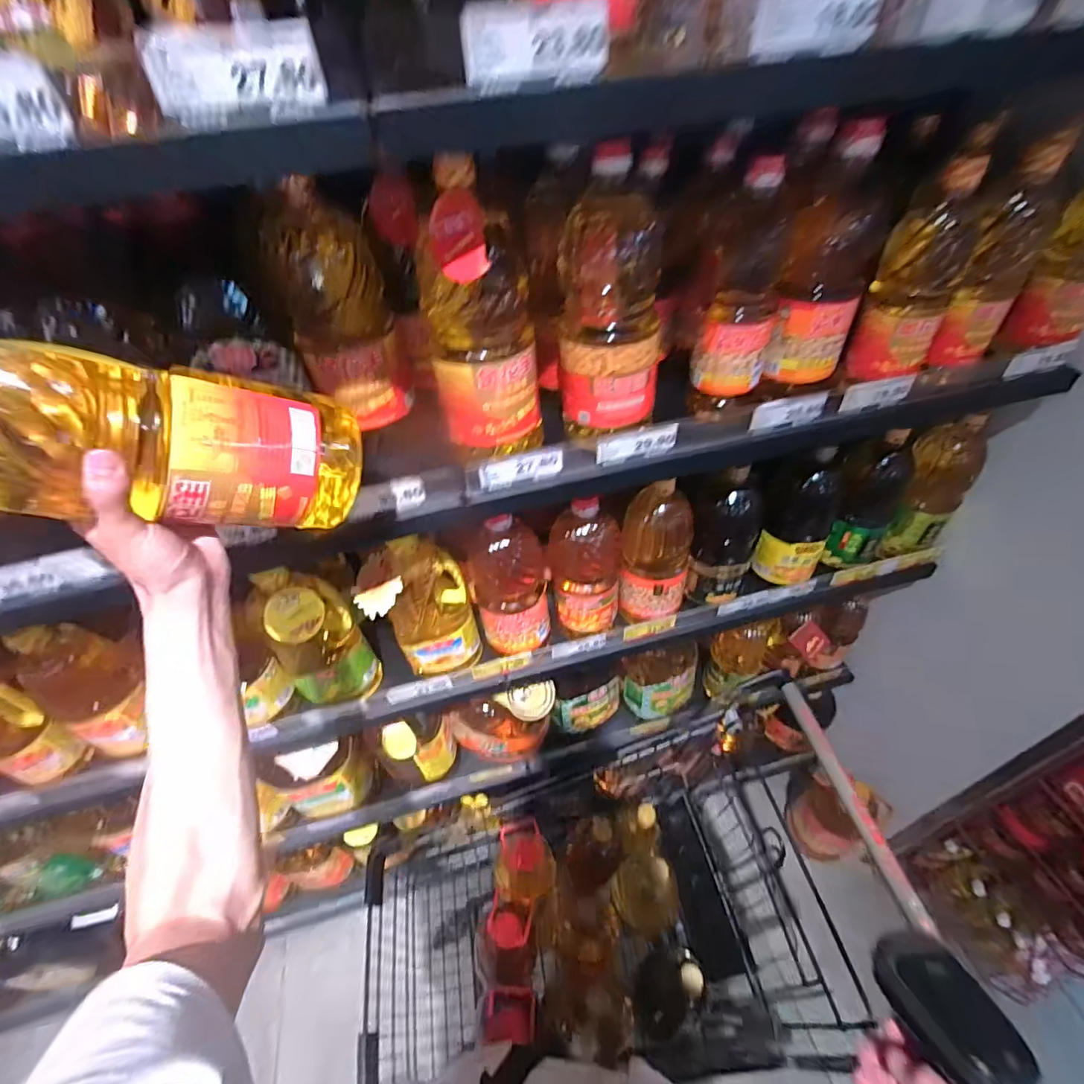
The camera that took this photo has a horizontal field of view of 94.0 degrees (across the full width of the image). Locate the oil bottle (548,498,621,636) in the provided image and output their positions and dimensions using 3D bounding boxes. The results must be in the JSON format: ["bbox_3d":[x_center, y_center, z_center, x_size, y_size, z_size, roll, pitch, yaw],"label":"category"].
[{"bbox_3d":[0.066,0.045,0.768,0.104,0.248,0.081,1,48,6],"label":"oil bottle"}]

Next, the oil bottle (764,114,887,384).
[{"bbox_3d":[0.309,-0.289,0.550,0.087,0.237,0.078,20,53,22],"label":"oil bottle"}]

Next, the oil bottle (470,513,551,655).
[{"bbox_3d":[-0.046,0.060,0.732,0.104,0.234,0.091,-12,48,-6],"label":"oil bottle"}]

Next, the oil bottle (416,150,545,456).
[{"bbox_3d":[-0.058,-0.207,0.501,0.093,0.248,0.108,19,52,21],"label":"oil bottle"}]

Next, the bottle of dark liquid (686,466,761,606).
[{"bbox_3d":[0.284,-0.006,0.783,0.099,0.229,0.096,16,51,19],"label":"bottle of dark liquid"}]

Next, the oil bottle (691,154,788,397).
[{"bbox_3d":[0.215,-0.258,0.542,0.079,0.230,0.070,16,51,19],"label":"oil bottle"}]

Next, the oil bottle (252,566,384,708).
[{"bbox_3d":[-0.323,0.129,0.709,0.112,0.255,0.098,-34,54,-24],"label":"oil bottle"}]

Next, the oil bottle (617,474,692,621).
[{"bbox_3d":[0.177,0.019,0.774,0.109,0.236,0.084,-1,48,4],"label":"oil bottle"}]

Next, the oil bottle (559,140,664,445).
[{"bbox_3d":[0.068,-0.225,0.516,0.104,0.249,0.095,4,48,9],"label":"oil bottle"}]

